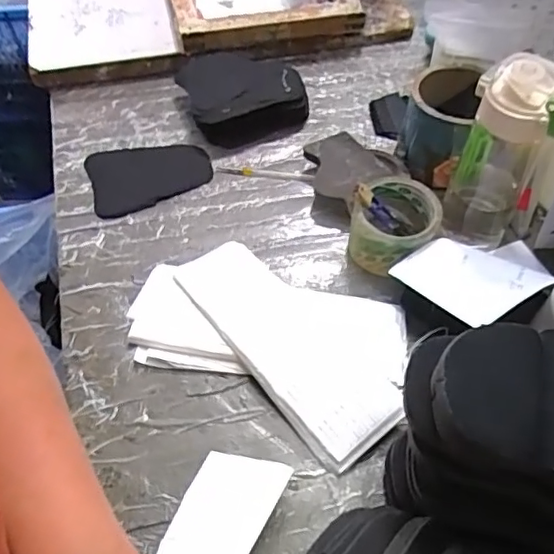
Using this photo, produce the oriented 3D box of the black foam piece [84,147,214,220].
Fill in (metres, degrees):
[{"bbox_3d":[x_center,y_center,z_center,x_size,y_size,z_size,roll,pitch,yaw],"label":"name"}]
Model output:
[{"bbox_3d":[-0.153,-0.124,0.699,0.144,0.008,0.100,-16,57,-9],"label":"black foam piece"}]

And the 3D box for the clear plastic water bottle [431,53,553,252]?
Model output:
[{"bbox_3d":[0.222,-0.115,0.570,0.085,0.215,0.078,22,59,16],"label":"clear plastic water bottle"}]

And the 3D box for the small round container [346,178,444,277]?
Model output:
[{"bbox_3d":[0.125,-0.057,0.618,0.087,0.066,0.085,-1,56,1],"label":"small round container"}]

